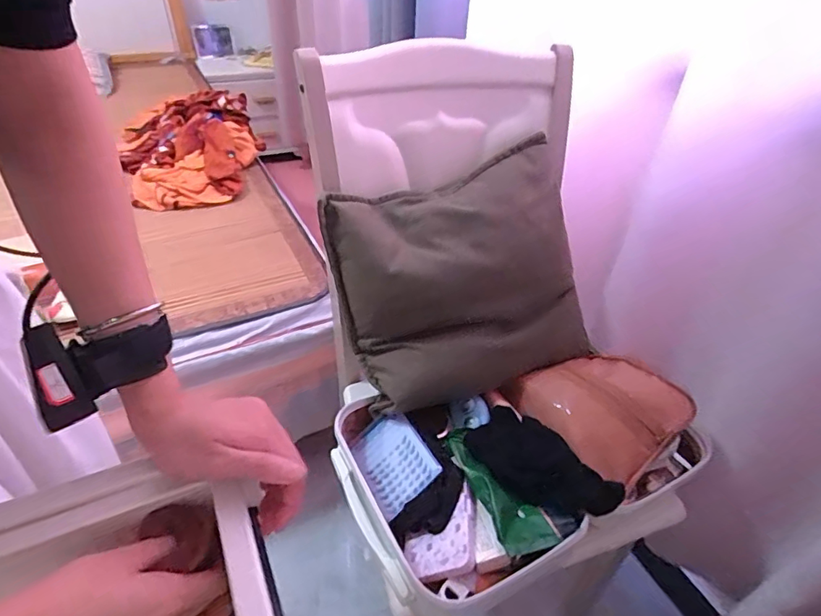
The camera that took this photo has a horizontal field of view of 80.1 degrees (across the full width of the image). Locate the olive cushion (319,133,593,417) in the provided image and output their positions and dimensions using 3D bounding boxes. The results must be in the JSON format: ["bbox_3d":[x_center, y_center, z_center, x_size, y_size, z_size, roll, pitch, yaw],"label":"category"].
[{"bbox_3d":[0.083,-0.040,0.699,0.361,0.324,0.080,-18,8,-12],"label":"olive cushion"}]

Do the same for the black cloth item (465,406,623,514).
[{"bbox_3d":[0.162,0.206,0.635,0.201,0.053,0.095,32,47,31],"label":"black cloth item"}]

